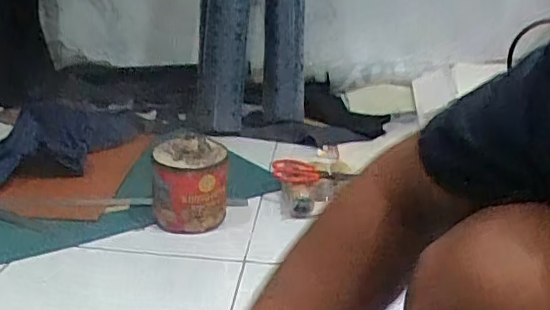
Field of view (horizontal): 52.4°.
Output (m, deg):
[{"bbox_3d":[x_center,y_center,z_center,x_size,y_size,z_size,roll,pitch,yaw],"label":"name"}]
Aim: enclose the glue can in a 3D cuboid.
[{"bbox_3d":[-0.166,0.054,1.115,0.137,0.201,0.120,2,20,-3],"label":"glue can"}]

